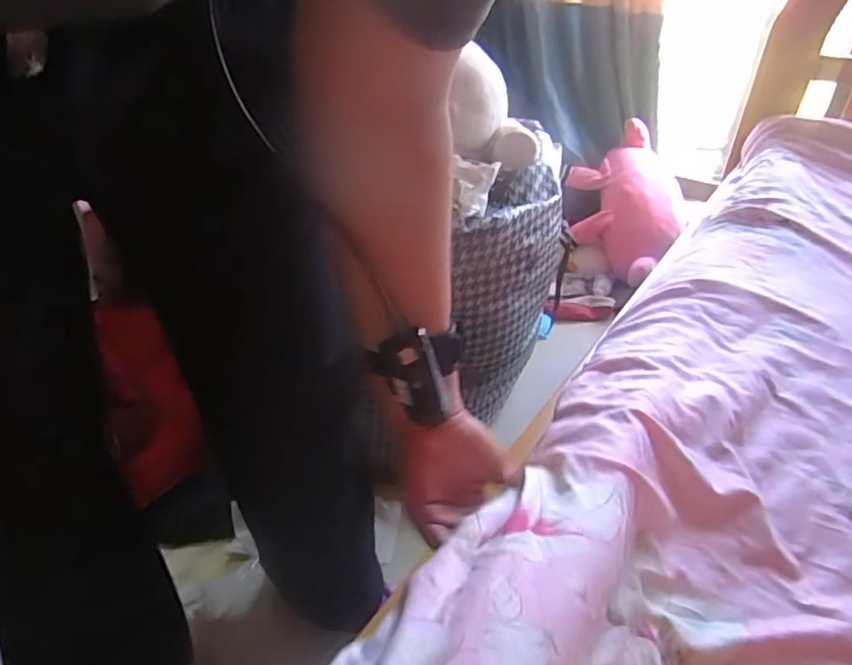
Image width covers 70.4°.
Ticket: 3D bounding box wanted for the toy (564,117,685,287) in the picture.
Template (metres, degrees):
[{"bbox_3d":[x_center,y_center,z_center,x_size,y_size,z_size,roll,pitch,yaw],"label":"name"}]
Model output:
[{"bbox_3d":[0.565,-0.352,1.732,0.319,0.180,0.420,-29,74,16],"label":"toy"}]

